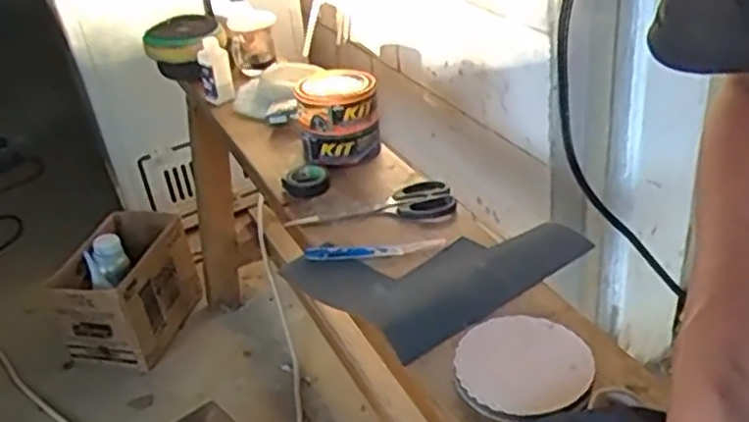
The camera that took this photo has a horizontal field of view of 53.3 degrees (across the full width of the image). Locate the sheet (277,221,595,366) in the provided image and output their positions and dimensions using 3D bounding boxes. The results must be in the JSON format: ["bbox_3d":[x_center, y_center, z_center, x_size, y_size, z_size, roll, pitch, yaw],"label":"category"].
[{"bbox_3d":[0.066,0.045,0.810,0.262,0.016,0.203,-27,39,-29],"label":"sheet"}]

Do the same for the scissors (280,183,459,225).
[{"bbox_3d":[-0.004,-0.008,0.918,0.203,0.007,0.085,-4,32,4],"label":"scissors"}]

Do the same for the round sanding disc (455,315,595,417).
[{"bbox_3d":[0.130,0.131,0.657,0.118,0.005,0.118,-1,31,0],"label":"round sanding disc"}]

